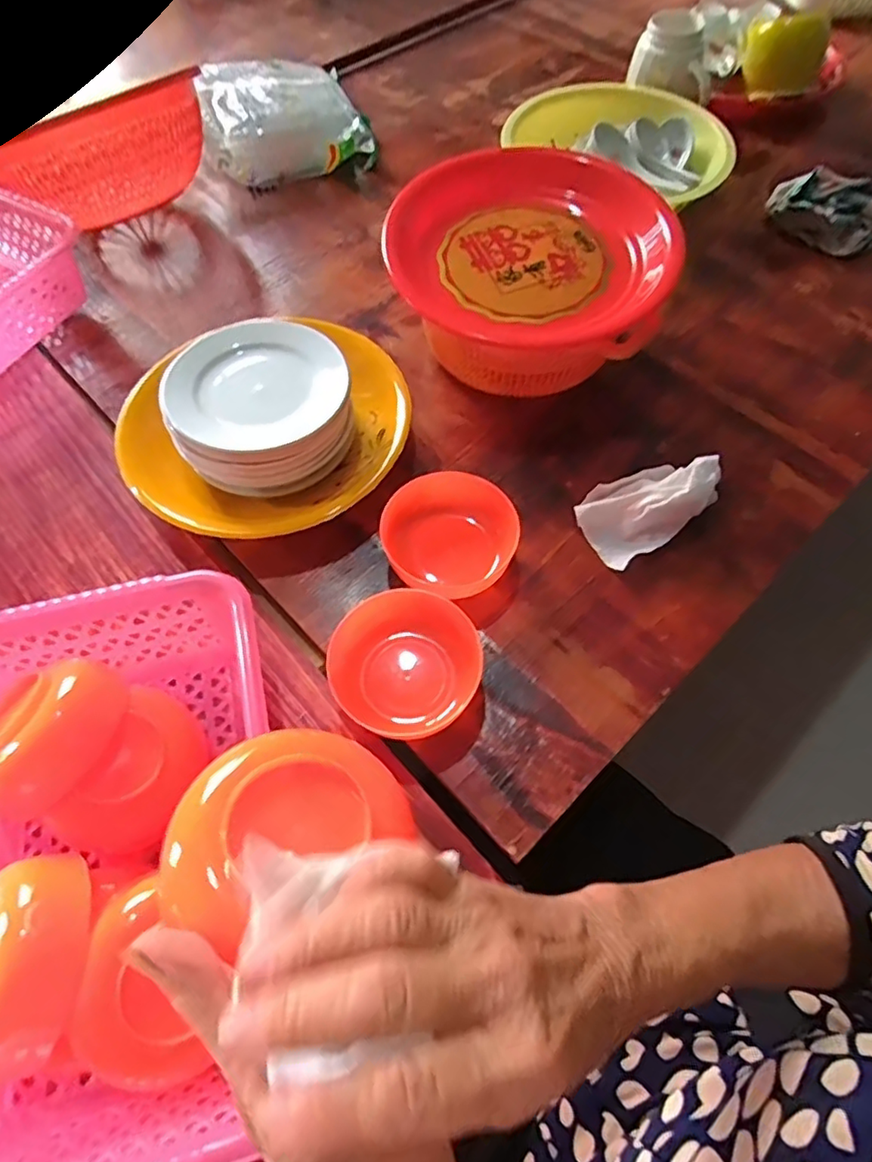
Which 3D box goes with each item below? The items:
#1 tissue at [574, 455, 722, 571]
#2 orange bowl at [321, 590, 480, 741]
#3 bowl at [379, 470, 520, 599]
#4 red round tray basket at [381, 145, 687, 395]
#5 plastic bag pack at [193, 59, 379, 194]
[{"bbox_3d":[0.170,-0.066,0.485,0.104,0.047,0.067,-31,67,-14],"label":"tissue"},{"bbox_3d":[-0.020,0.060,0.431,0.107,0.040,0.098,0,63,1],"label":"orange bowl"},{"bbox_3d":[0.009,-0.032,0.472,0.105,0.046,0.096,0,63,1],"label":"bowl"},{"bbox_3d":[0.087,-0.282,0.566,0.251,0.102,0.232,0,63,1],"label":"red round tray basket"},{"bbox_3d":[-0.193,-0.584,0.753,0.197,0.064,0.167,-17,64,-8],"label":"plastic bag pack"}]

